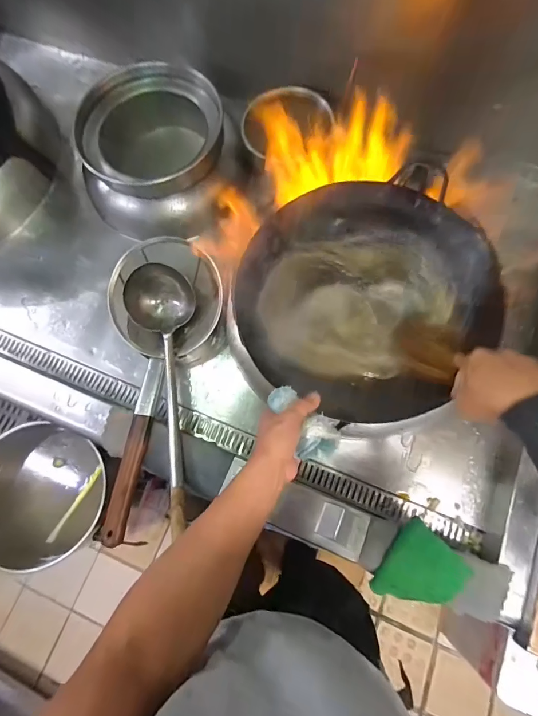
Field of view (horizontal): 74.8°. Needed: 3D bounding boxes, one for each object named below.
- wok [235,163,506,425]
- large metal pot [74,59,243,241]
[{"bbox_3d":[0.165,-0.113,0.645,0.431,0.113,0.408,-17,74,-3],"label":"wok"},{"bbox_3d":[-0.240,-0.452,0.786,0.287,0.193,0.306,-1,74,2],"label":"large metal pot"}]

